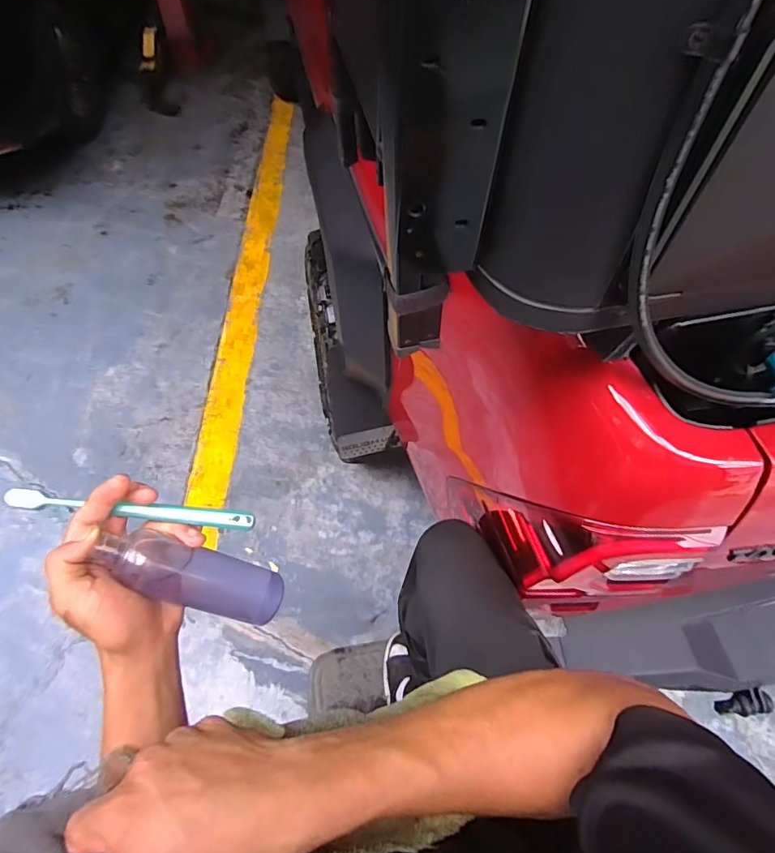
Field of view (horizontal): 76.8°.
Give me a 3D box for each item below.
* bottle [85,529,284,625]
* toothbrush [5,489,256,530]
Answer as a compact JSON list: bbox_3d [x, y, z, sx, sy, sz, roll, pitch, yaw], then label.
[{"bbox_3d":[-0.155,0.123,0.400,0.042,0.155,0.046,-14,52,38],"label":"bottle"},{"bbox_3d":[-0.198,0.067,0.385,0.184,0.021,0.015,7,61,-3],"label":"toothbrush"}]

